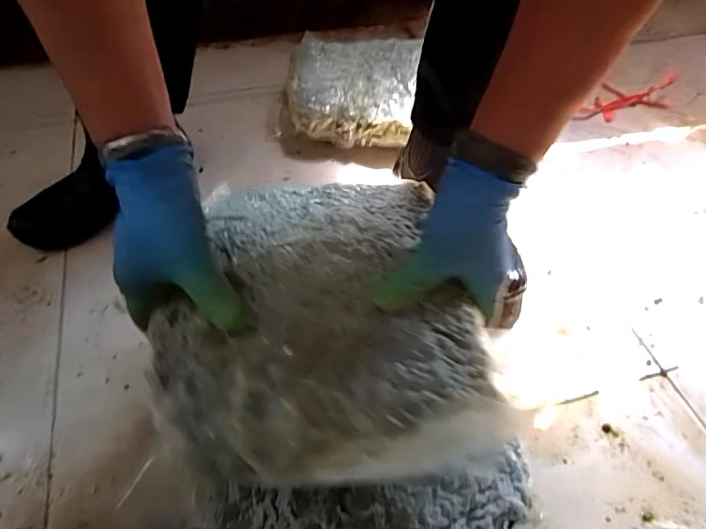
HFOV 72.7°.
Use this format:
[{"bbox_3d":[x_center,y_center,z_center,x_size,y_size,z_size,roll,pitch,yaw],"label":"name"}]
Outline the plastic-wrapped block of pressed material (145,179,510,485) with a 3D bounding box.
[{"bbox_3d":[-0.028,0.014,0.352,0.227,0.060,0.269,-2,54,-4],"label":"plastic-wrapped block of pressed material"}]

